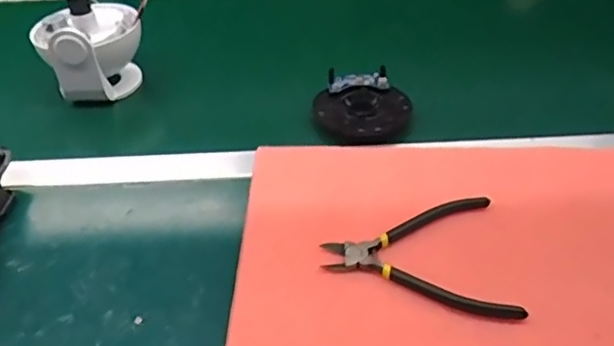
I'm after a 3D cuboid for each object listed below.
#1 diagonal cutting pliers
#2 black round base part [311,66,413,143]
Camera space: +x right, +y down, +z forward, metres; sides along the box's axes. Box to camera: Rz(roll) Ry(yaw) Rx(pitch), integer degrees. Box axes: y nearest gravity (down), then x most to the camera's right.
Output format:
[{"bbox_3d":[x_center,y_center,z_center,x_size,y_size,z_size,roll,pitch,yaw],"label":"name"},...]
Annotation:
[{"bbox_3d":[0.086,0.066,0.462,0.140,0.014,0.117,-3,40,0],"label":"diagonal cutting pliers"},{"bbox_3d":[0.059,-0.066,0.627,0.100,0.020,0.089,11,42,15],"label":"black round base part"}]

